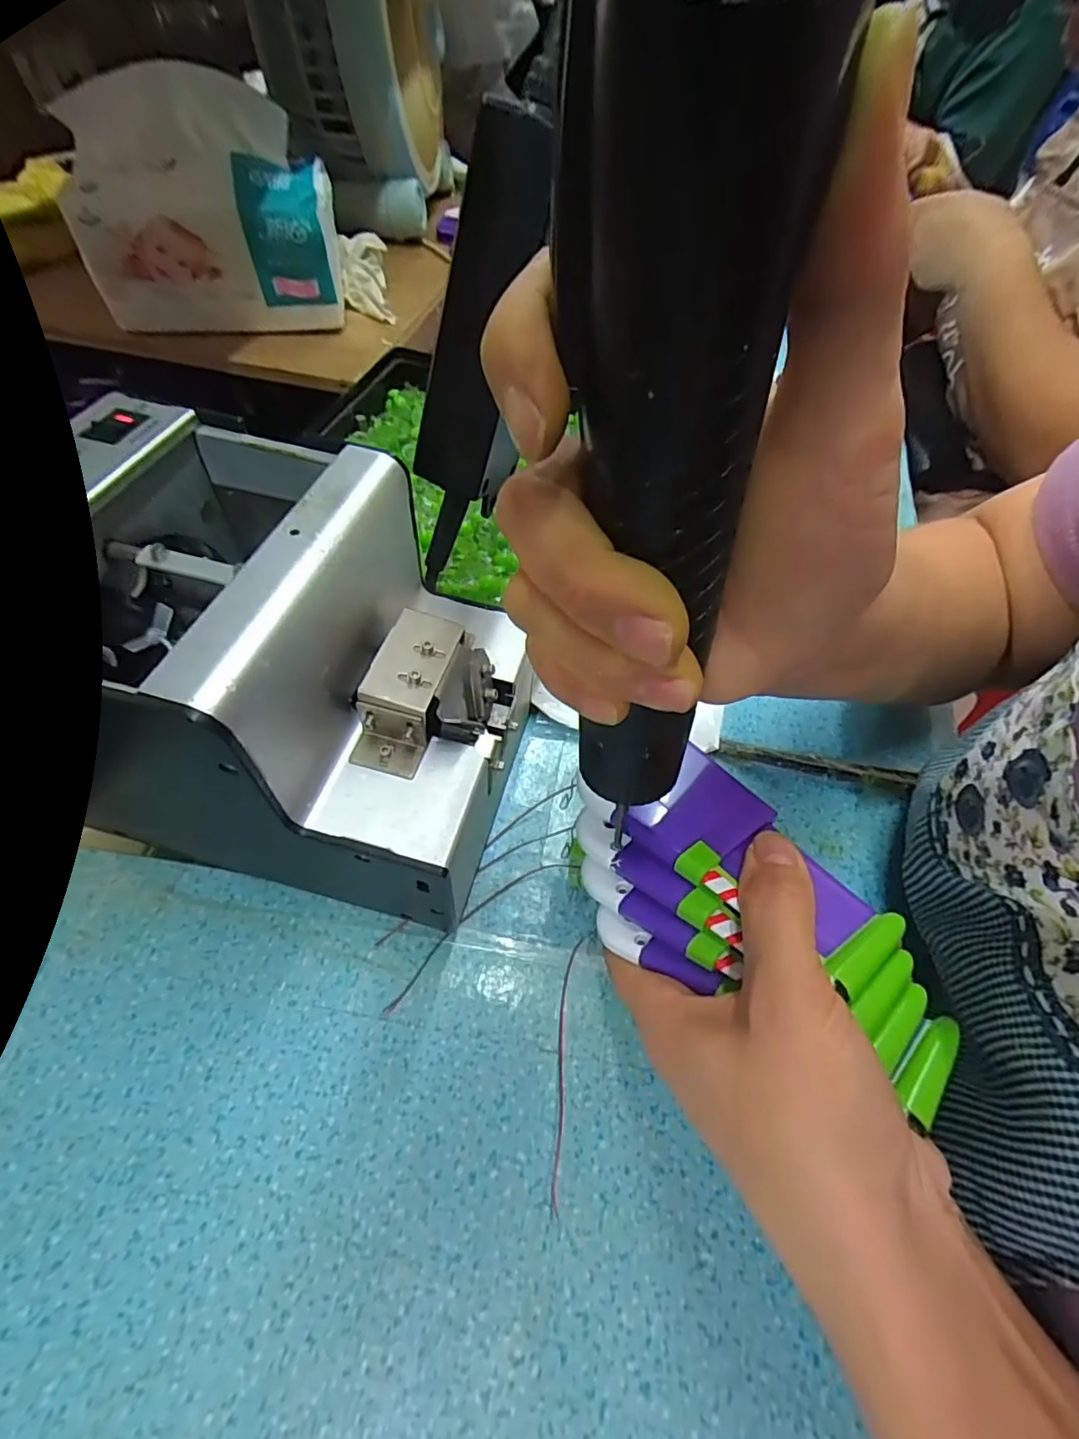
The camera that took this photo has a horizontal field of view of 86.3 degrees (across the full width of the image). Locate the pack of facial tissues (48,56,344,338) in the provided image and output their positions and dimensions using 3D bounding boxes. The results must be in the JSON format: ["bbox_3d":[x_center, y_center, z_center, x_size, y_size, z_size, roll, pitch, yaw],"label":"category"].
[{"bbox_3d":[-0.217,-0.326,0.378,0.157,0.118,0.061,-8,56,-10],"label":"pack of facial tissues"}]

